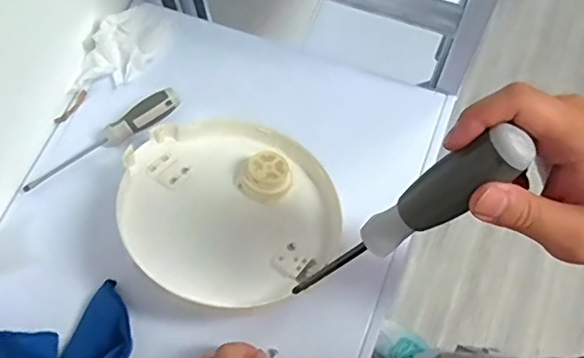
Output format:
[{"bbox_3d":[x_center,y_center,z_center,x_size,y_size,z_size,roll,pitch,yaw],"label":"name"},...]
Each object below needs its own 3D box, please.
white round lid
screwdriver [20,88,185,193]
[{"bbox_3d":[-0.057,0.024,0.546,0.198,0.028,0.198,8,51,-10],"label":"white round lid"},{"bbox_3d":[-0.200,-0.039,0.612,0.182,0.029,0.025,-32,71,-10],"label":"screwdriver"}]

